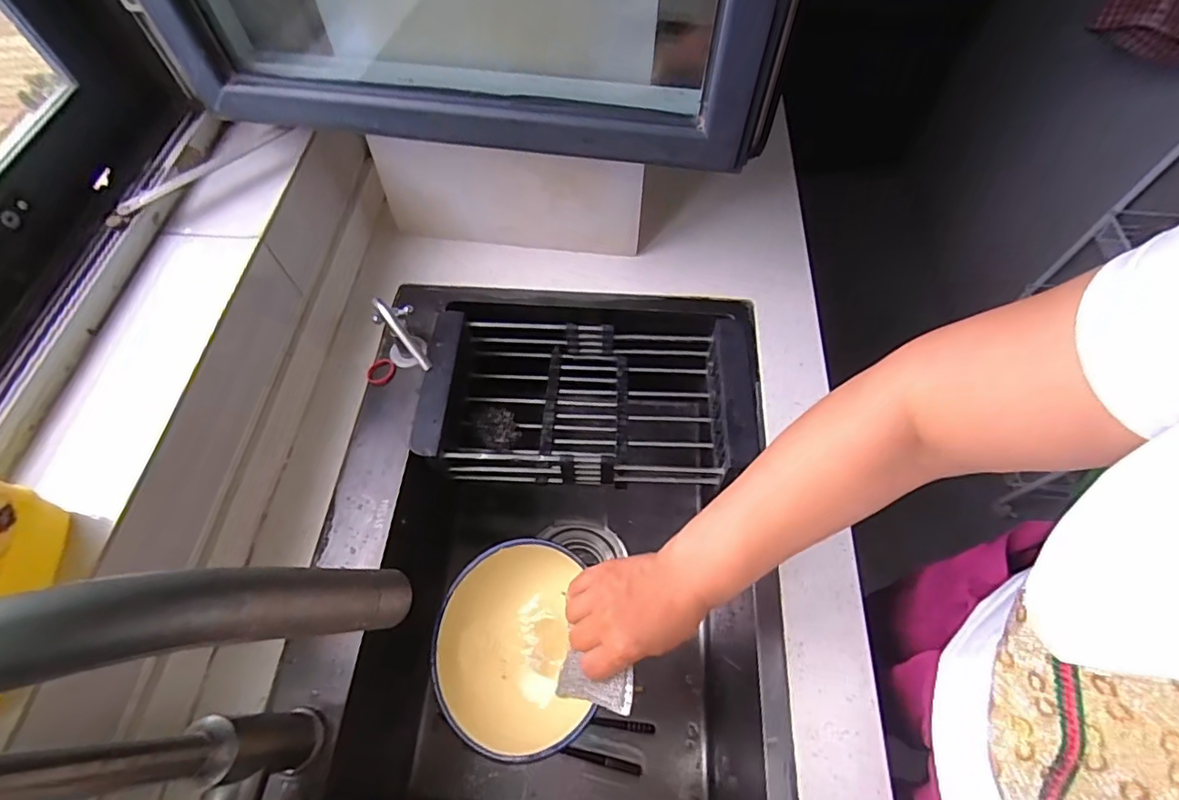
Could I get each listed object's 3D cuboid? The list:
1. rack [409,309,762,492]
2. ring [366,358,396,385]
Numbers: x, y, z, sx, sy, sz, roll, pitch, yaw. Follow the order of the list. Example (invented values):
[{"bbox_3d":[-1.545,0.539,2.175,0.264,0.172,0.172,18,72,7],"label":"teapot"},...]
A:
[{"bbox_3d":[-0.001,-0.001,0.662,0.370,0.085,0.199,2,61,2],"label":"rack"},{"bbox_3d":[-0.241,-0.033,0.640,0.026,0.008,0.034,30,64,17],"label":"ring"}]

